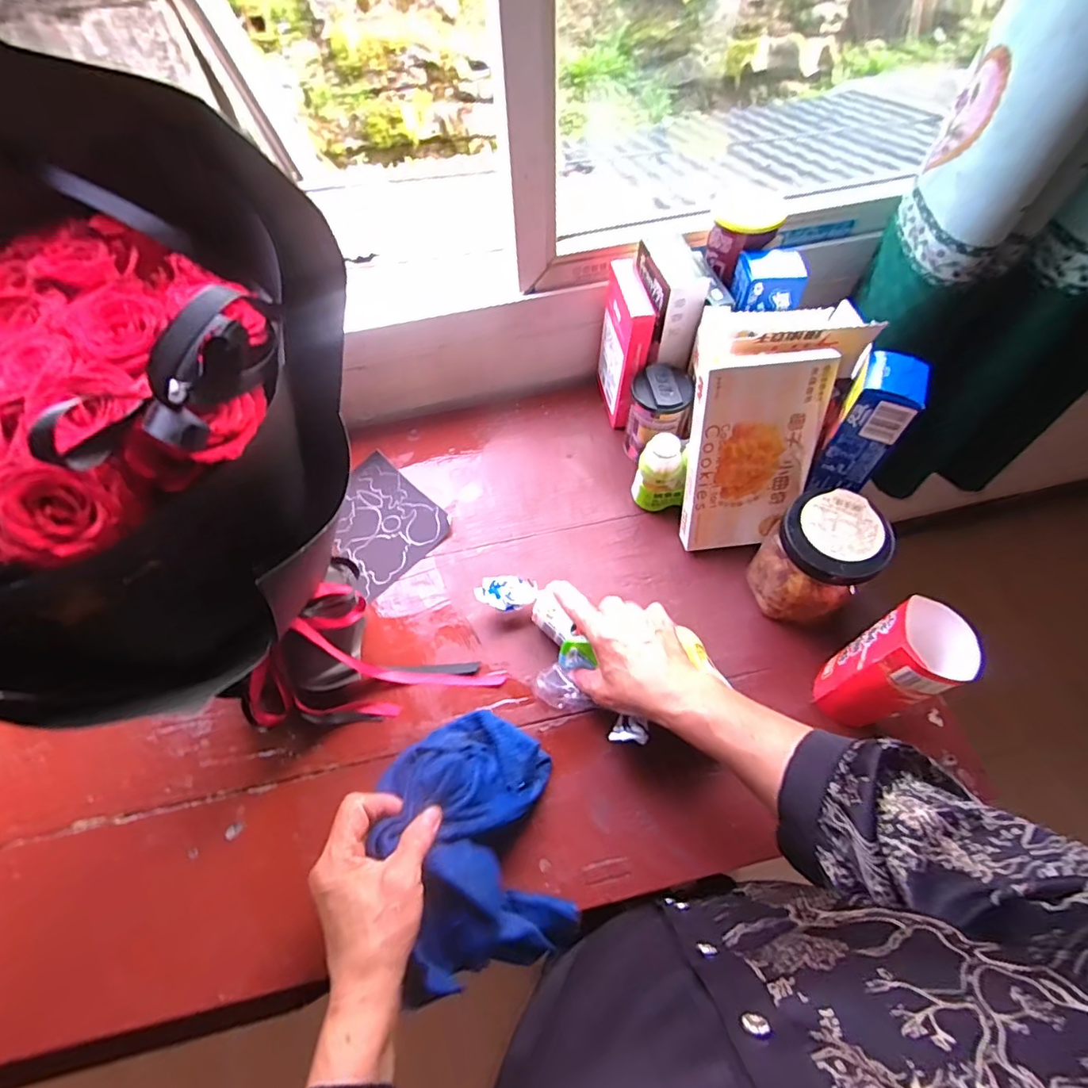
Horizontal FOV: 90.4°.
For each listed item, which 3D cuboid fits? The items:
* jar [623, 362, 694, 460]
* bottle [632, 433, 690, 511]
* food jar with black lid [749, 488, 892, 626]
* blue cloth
[{"bbox_3d":[0.125,-0.142,0.607,0.060,0.110,0.067,1,61,1],"label":"jar"},{"bbox_3d":[0.124,-0.071,0.578,0.053,0.095,0.043,2,61,2],"label":"bottle"},{"bbox_3d":[0.252,0.016,0.513,0.087,0.121,0.085,0,61,1],"label":"food jar with black lid"},{"bbox_3d":[-0.050,0.228,0.421,0.122,0.114,0.181,-10,62,-4],"label":"blue cloth"}]

